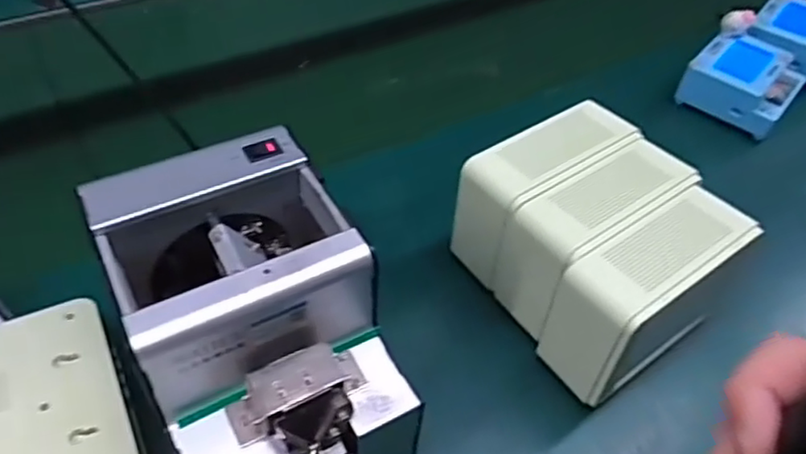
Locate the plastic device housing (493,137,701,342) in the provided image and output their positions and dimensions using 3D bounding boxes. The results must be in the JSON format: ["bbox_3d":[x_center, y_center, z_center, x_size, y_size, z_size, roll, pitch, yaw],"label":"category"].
[{"bbox_3d":[0.137,0.010,0.468,0.132,0.103,0.054,-27,54,-25],"label":"plastic device housing"}]

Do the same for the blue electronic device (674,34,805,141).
[{"bbox_3d":[0.361,-0.153,0.676,0.102,0.047,0.110,37,55,27],"label":"blue electronic device"}]

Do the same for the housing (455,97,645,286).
[{"bbox_3d":[0.107,-0.029,0.498,0.137,0.094,0.059,-28,55,-26],"label":"housing"}]

